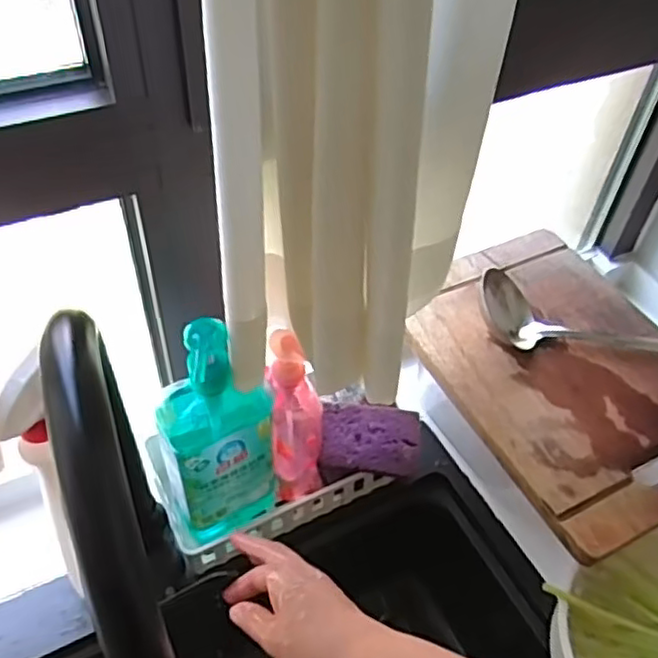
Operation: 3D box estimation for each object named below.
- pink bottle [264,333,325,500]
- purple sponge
[{"bbox_3d":[-0.032,0.091,0.649,0.051,0.219,0.050,1,48,-3],"label":"pink bottle"},{"bbox_3d":[0.042,0.112,0.677,0.096,0.021,0.071,6,48,1],"label":"purple sponge"}]

